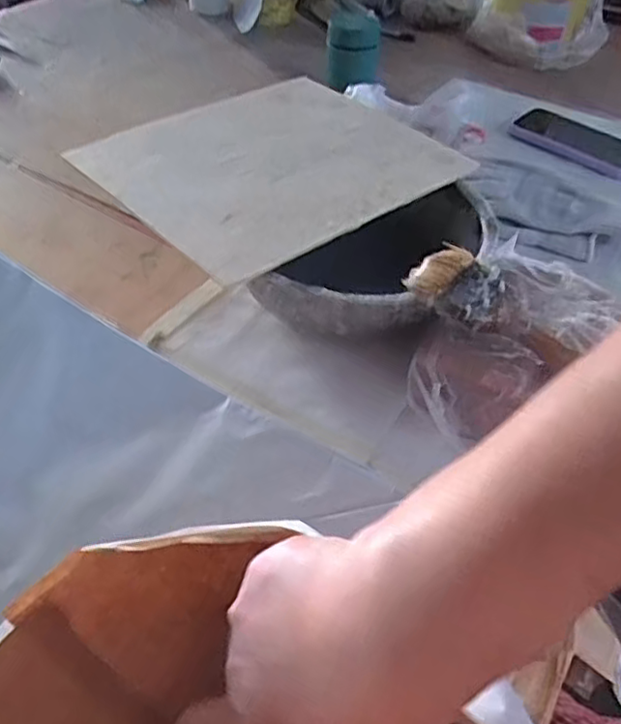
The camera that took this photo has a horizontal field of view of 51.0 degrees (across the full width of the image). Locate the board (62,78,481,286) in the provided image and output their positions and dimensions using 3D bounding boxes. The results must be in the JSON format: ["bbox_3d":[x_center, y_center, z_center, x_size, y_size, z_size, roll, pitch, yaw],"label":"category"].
[{"bbox_3d":[-0.032,-0.179,0.569,0.279,0.009,0.238,-31,54,-31],"label":"board"}]

